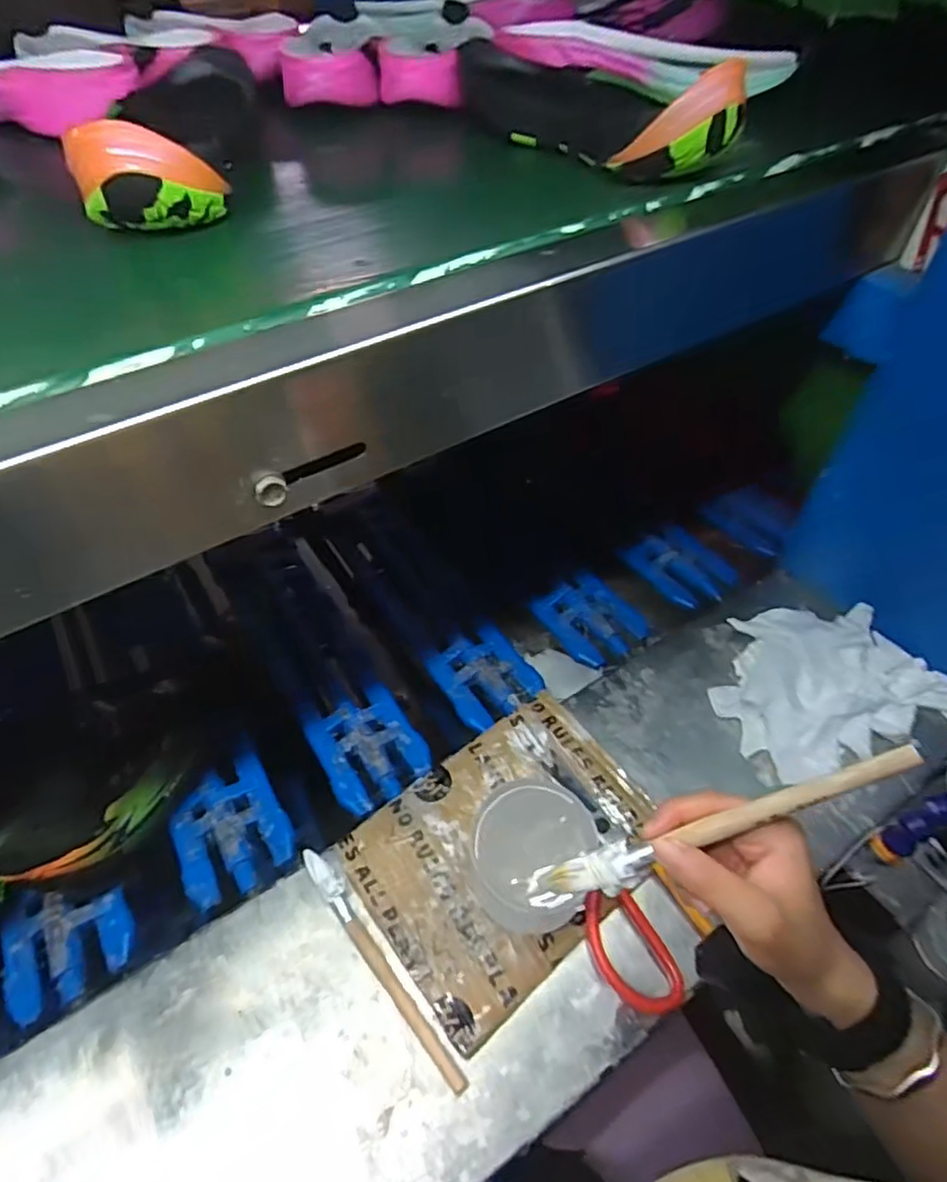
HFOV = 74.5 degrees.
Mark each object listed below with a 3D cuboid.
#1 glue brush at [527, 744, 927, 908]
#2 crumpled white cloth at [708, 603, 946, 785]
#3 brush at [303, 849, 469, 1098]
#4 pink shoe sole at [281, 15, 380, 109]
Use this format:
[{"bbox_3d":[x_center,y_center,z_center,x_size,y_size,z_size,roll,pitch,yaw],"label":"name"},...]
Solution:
[{"bbox_3d":[0.117,0.120,0.311,0.198,0.013,0.018,-27,52,15],"label":"glue brush"},{"bbox_3d":[0.343,0.078,0.601,0.232,0.037,0.157,-15,54,-8],"label":"crumpled white cloth"},{"bbox_3d":[-0.068,0.267,0.452,0.017,0.012,0.191,-35,59,-22],"label":"brush"},{"bbox_3d":[-0.134,-0.506,0.578,0.078,0.035,0.248,-8,53,-3],"label":"pink shoe sole"}]

